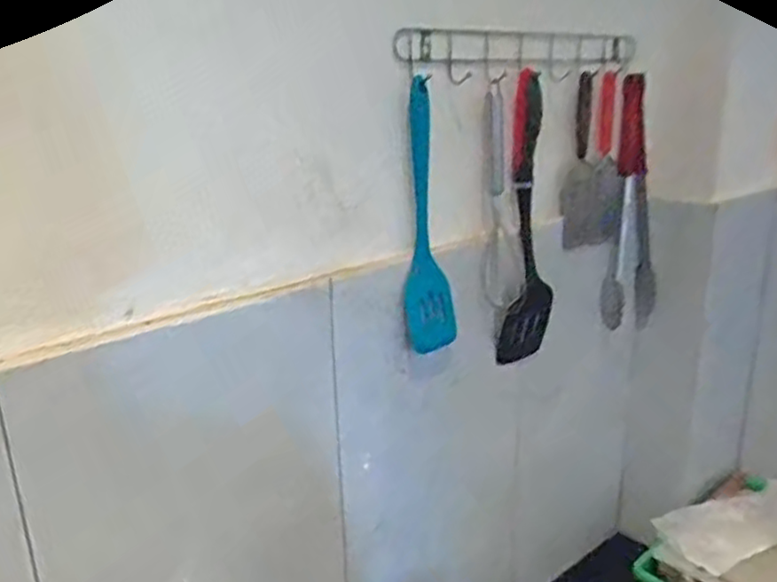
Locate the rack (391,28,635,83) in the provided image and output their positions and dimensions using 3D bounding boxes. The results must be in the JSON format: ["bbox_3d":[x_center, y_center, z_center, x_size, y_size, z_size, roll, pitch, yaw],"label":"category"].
[{"bbox_3d":[0.169,-0.275,0.815,0.408,0.051,0.024,-16,24,-37],"label":"rack"}]

